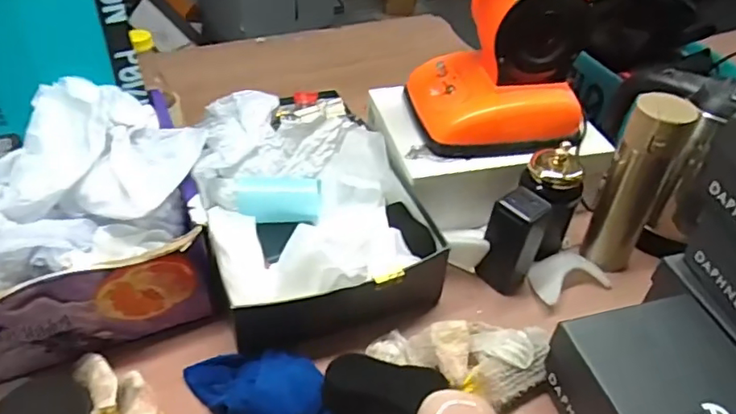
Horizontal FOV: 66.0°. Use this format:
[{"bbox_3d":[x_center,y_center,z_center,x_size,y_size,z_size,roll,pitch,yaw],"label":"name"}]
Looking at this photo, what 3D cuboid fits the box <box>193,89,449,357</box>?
[{"bbox_3d":[-0.088,-0.010,0.742,0.263,0.124,0.378,-15,45,-18],"label":"box"}]

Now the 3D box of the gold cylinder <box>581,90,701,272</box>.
[{"bbox_3d":[0.333,-0.030,0.708,0.069,0.241,0.078,24,47,22],"label":"gold cylinder"}]

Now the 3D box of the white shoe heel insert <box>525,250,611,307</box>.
[{"bbox_3d":[0.255,0.082,0.737,0.096,0.033,0.075,-12,44,-15],"label":"white shoe heel insert"}]

